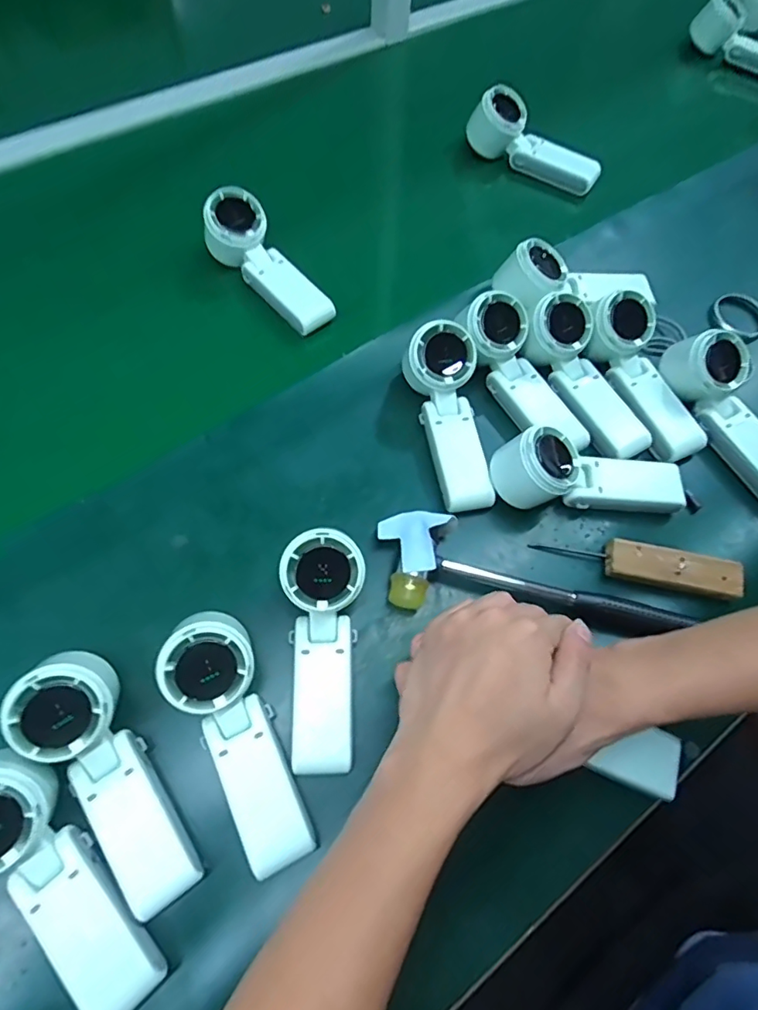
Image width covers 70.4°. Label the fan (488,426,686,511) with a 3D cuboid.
[{"bbox_3d":[0.176,-0.023,0.447,0.161,0.048,0.053,8,64,-14],"label":"fan"}]

